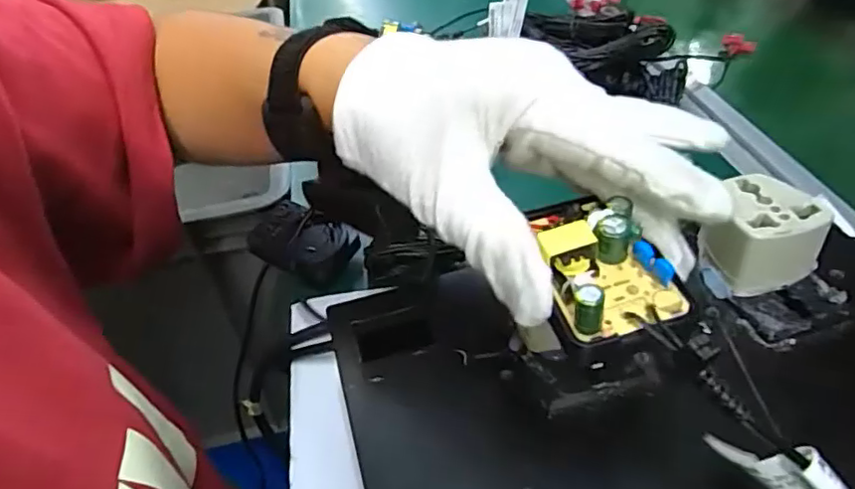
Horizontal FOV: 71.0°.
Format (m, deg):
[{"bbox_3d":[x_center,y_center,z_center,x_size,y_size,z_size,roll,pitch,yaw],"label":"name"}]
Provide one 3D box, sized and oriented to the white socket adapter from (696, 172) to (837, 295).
[{"bbox_3d":[0.132,-0.002,0.236,0.039,0.031,0.038,20,46,25],"label":"white socket adapter"}]

